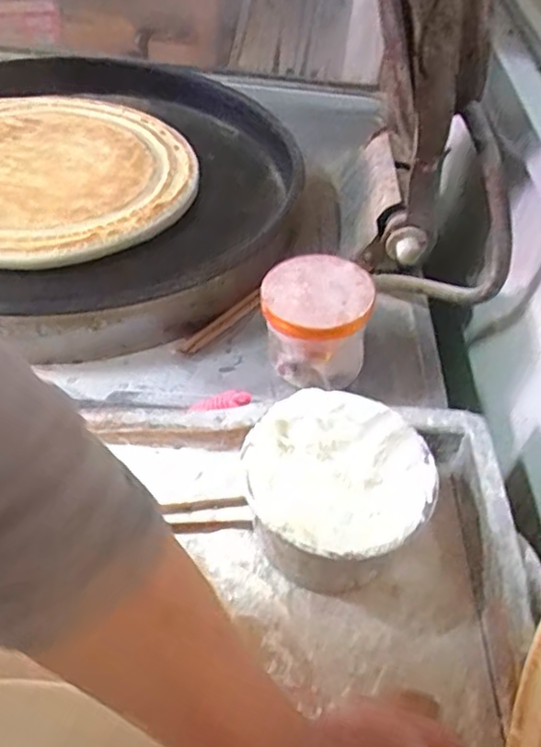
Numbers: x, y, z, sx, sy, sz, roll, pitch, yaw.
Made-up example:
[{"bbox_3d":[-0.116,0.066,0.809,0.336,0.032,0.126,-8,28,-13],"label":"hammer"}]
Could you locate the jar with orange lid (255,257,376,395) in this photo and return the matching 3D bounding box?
[{"bbox_3d":[0.038,-0.040,0.573,0.094,0.104,0.088,3,47,-3],"label":"jar with orange lid"}]

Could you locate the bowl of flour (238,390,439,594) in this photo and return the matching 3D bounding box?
[{"bbox_3d":[0.049,0.091,0.465,0.124,0.087,0.128,3,47,-3],"label":"bowl of flour"}]

